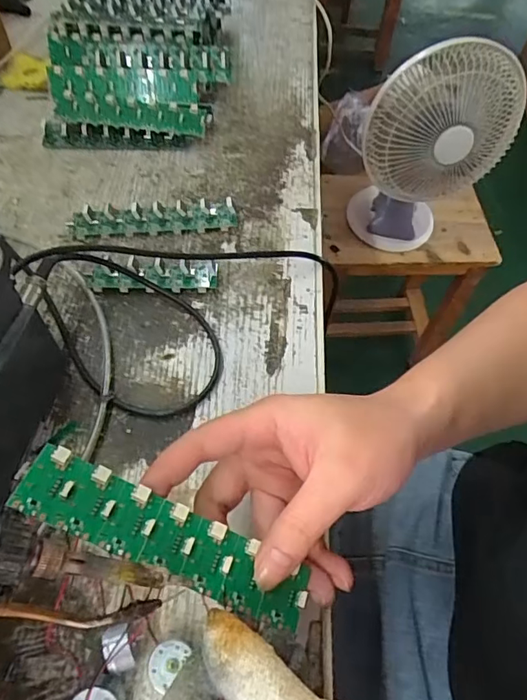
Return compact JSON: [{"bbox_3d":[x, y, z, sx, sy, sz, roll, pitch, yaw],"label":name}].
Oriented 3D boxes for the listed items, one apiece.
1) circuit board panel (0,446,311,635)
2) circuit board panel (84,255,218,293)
[{"bbox_3d":[-0.043,0.085,0.225,0.137,0.006,0.030,30,58,-6],"label":"circuit board panel"},{"bbox_3d":[-0.085,-0.060,0.379,0.098,0.023,0.024,1,58,-4],"label":"circuit board panel"}]

